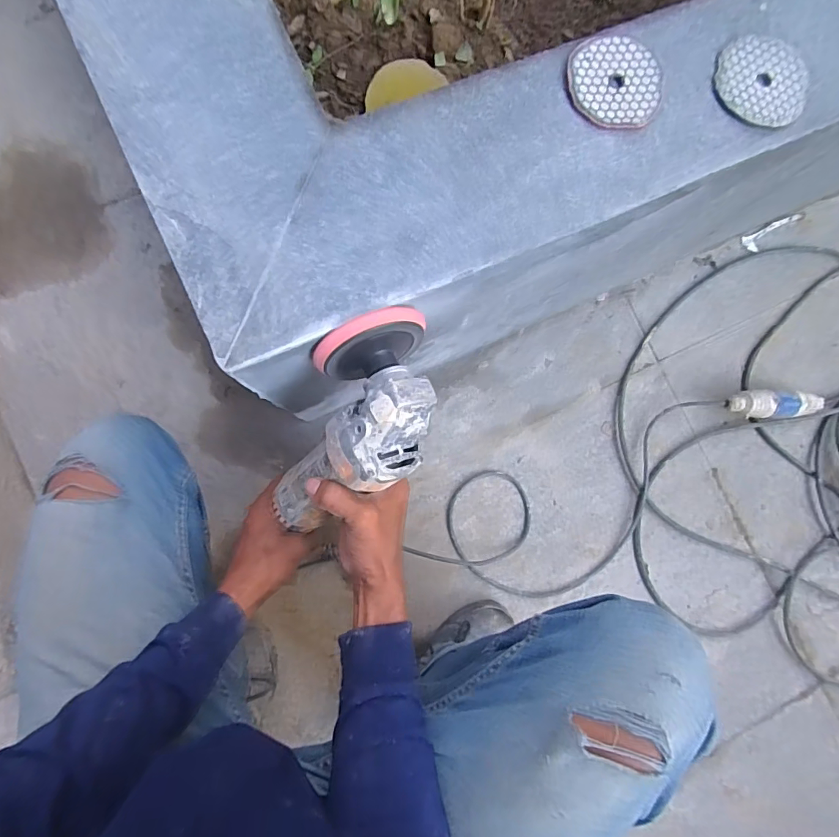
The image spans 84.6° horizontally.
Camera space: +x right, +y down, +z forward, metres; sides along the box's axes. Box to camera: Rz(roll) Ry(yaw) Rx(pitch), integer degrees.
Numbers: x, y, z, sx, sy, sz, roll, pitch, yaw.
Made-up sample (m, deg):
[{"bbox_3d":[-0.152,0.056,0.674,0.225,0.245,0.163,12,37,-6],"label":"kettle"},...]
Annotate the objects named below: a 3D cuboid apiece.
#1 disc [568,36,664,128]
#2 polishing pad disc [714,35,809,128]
[{"bbox_3d":[0.164,-0.281,0.385,0.078,0.004,0.079,0,86,-5],"label":"disc"},{"bbox_3d":[0.297,-0.293,0.398,0.080,0.005,0.082,0,86,-5],"label":"polishing pad disc"}]

